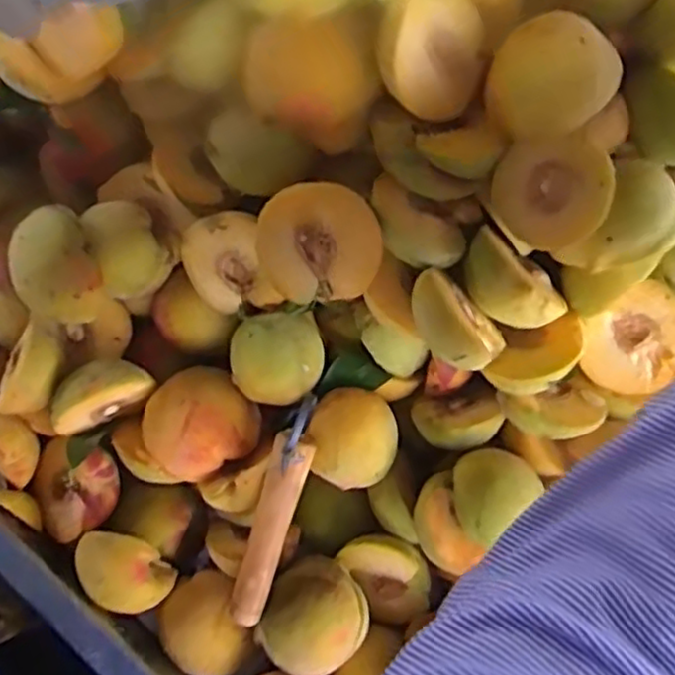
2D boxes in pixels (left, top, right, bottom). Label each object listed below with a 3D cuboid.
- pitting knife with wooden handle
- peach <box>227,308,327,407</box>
[{"bbox_3d":[-0.036,0.100,0.404,0.021,0.013,0.135,17,97,4],"label":"pitting knife with wooden handle"},{"bbox_3d":[-0.036,0.014,0.417,0.053,0.044,0.045,-2,78,-3],"label":"peach"}]

